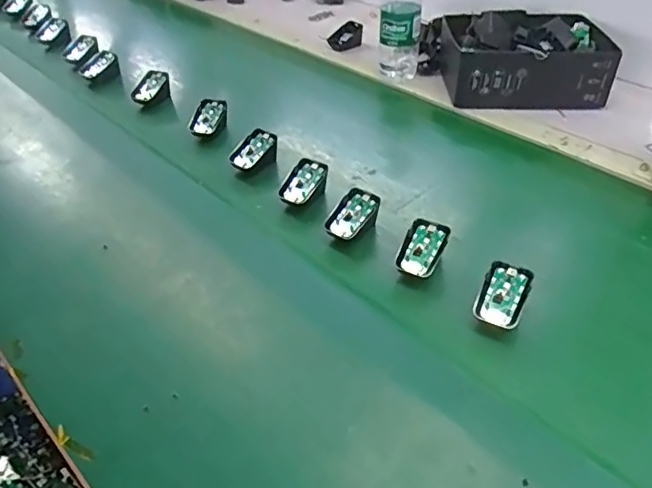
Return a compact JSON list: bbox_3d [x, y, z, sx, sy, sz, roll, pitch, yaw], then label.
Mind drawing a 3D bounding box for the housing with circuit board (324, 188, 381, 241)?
[{"bbox_3d":[0.030,-0.030,0.656,0.070,0.040,0.045,-34,50,-31],"label":"housing with circuit board"}]

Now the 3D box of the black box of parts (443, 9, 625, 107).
[{"bbox_3d":[0.329,-0.300,0.905,0.256,0.093,0.179,-1,41,2],"label":"black box of parts"}]

